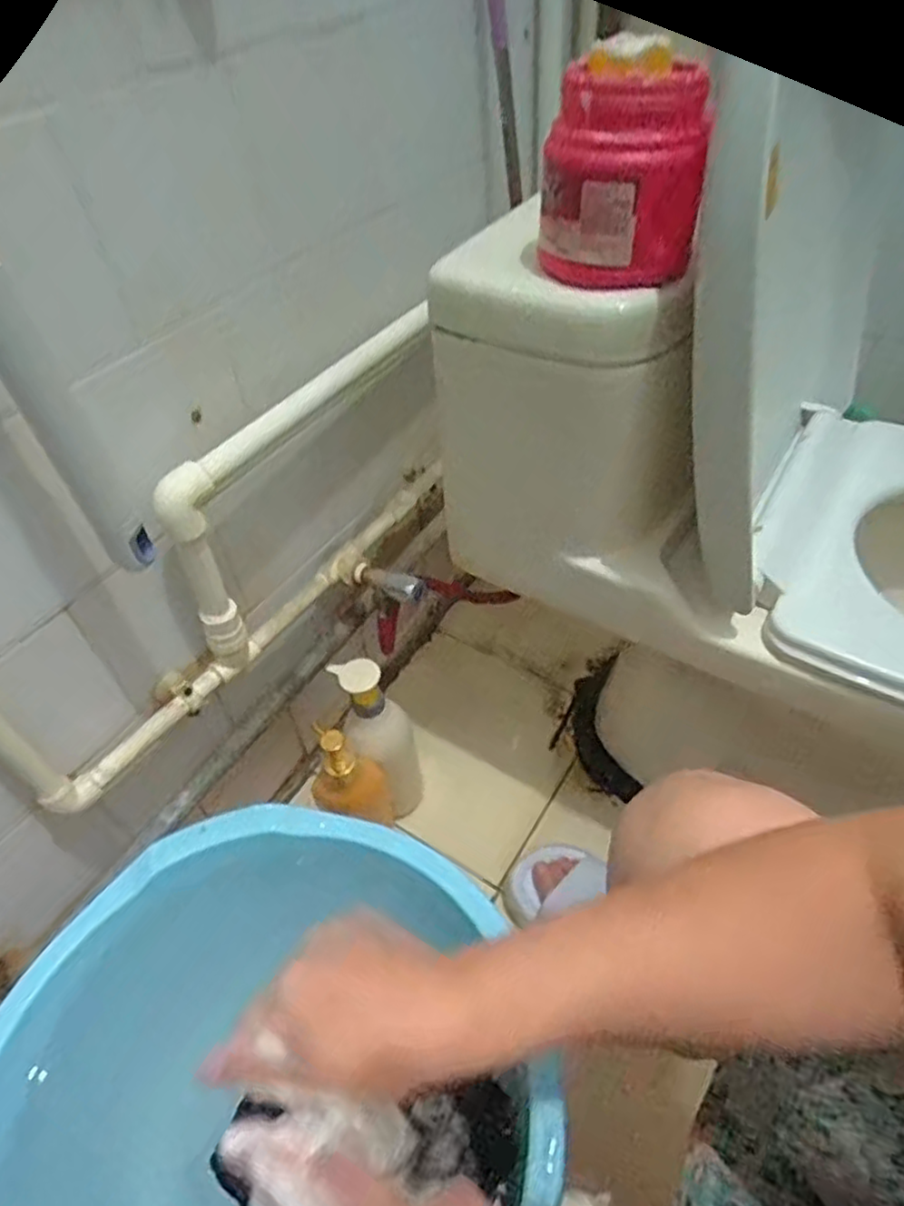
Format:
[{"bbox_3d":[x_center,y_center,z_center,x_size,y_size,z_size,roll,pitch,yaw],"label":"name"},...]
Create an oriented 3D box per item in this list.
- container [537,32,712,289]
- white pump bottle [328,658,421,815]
[{"bbox_3d":[0.103,-0.261,0.418,0.097,0.113,0.102,7,48,11],"label":"container"},{"bbox_3d":[-0.080,0.157,0.780,0.076,0.217,0.074,-7,47,-2],"label":"white pump bottle"}]

